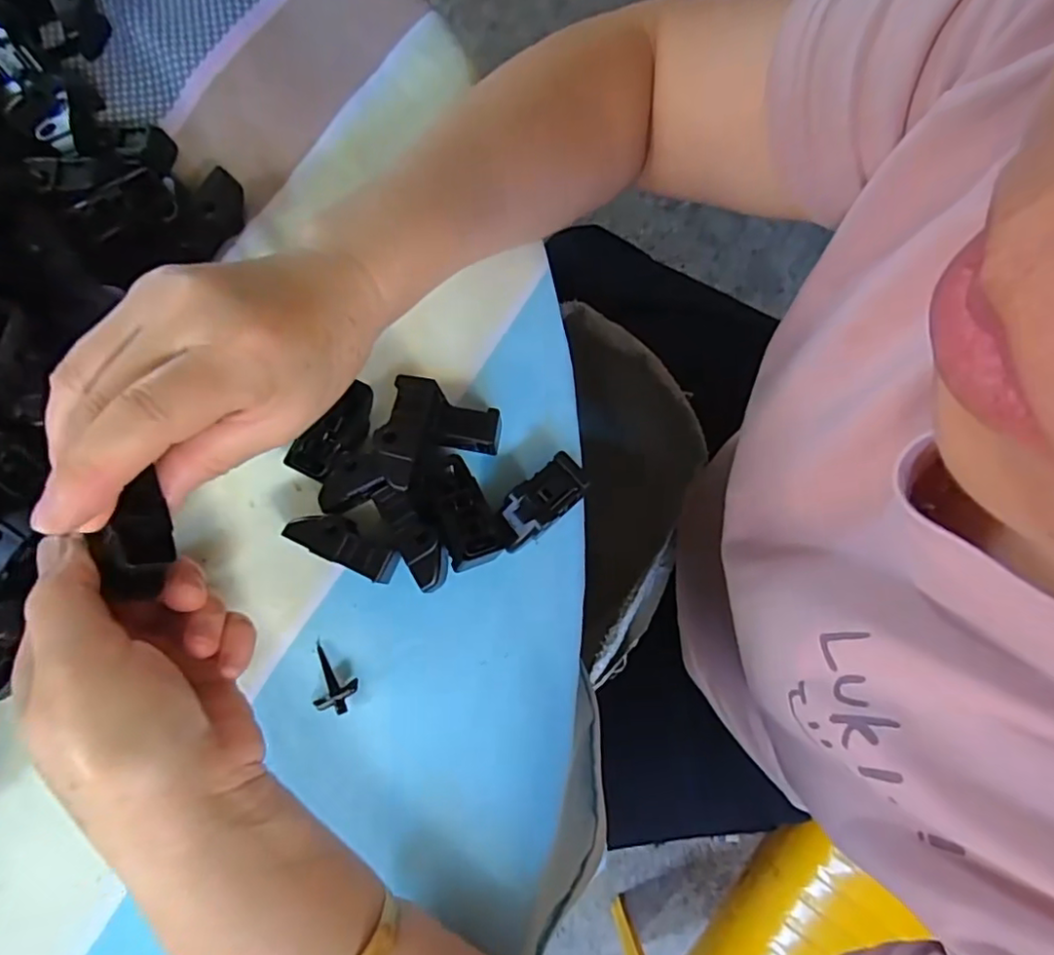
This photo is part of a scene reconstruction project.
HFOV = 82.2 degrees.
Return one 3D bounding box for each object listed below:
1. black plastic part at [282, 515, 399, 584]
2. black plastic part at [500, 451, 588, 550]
[{"bbox_3d":[-0.080,0.030,0.270,0.051,0.020,0.018,24,79,6],"label":"black plastic part"},{"bbox_3d":[0.006,0.012,0.275,0.046,0.017,0.023,-39,80,-7],"label":"black plastic part"}]

